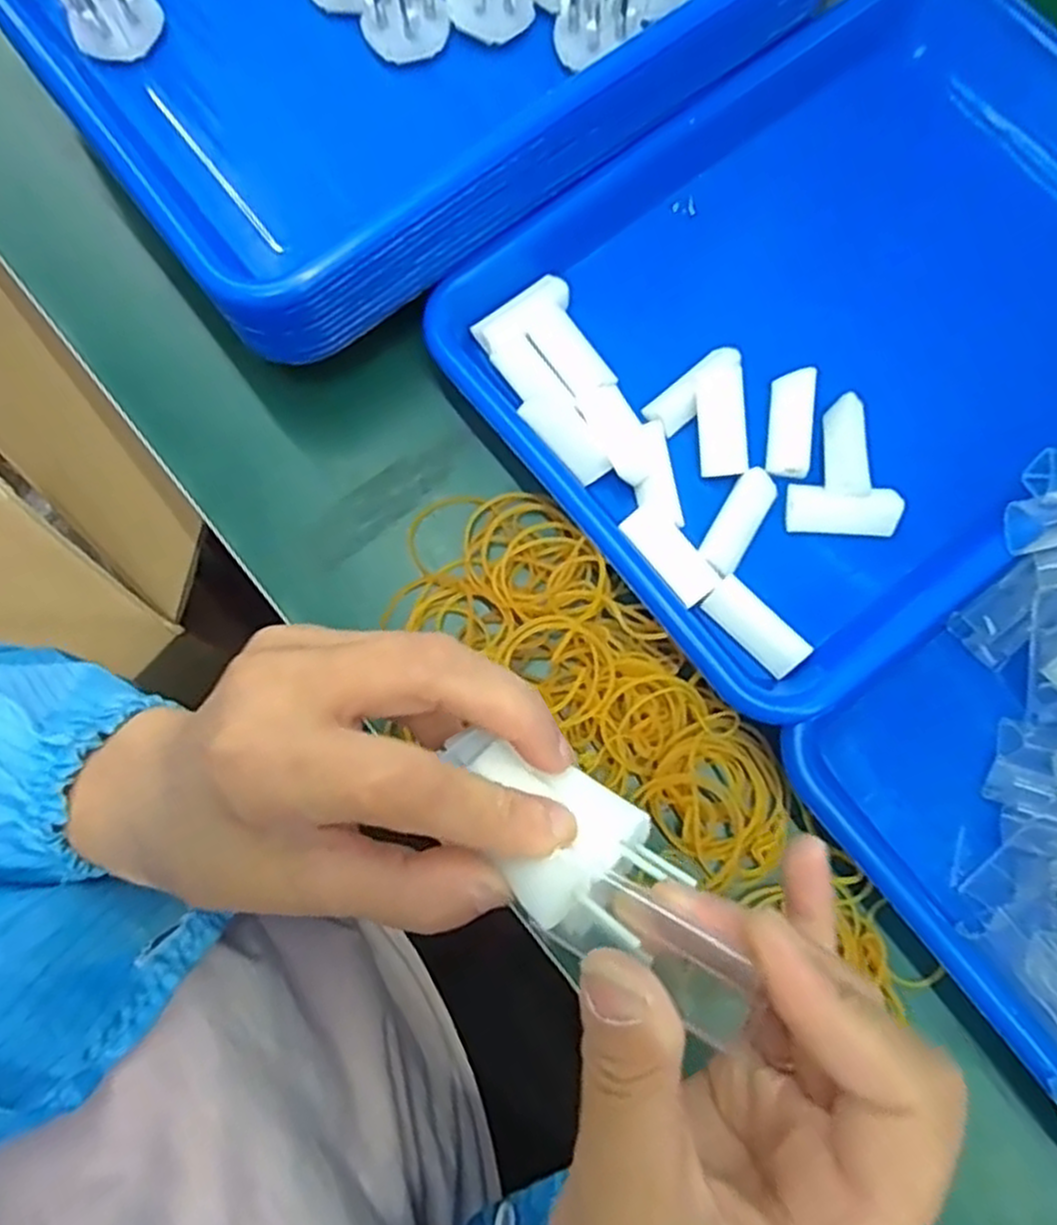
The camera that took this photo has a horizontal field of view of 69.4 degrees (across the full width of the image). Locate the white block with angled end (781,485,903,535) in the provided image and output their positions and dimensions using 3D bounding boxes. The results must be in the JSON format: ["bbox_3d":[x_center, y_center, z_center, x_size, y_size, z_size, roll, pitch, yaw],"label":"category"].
[{"bbox_3d":[0.136,-0.043,0.331,0.047,0.015,0.019,6,77,1],"label":"white block with angled end"}]

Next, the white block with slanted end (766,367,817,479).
[{"bbox_3d":[0.116,-0.084,0.336,0.018,0.013,0.046,7,77,2],"label":"white block with slanted end"}]

